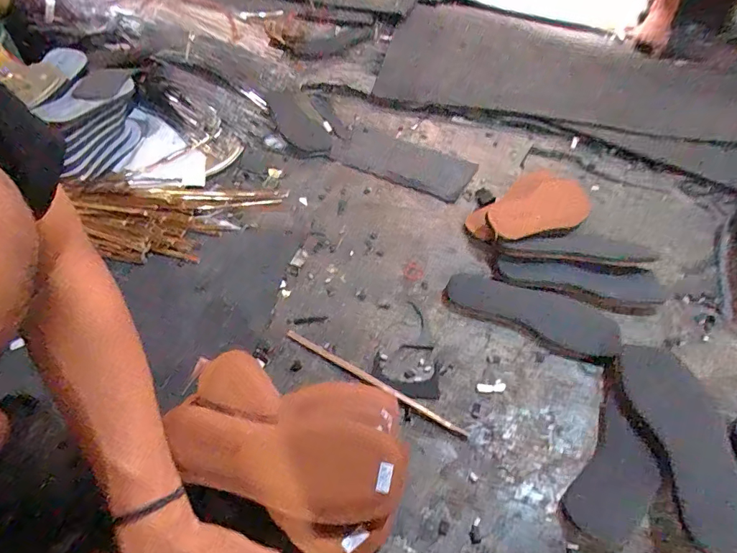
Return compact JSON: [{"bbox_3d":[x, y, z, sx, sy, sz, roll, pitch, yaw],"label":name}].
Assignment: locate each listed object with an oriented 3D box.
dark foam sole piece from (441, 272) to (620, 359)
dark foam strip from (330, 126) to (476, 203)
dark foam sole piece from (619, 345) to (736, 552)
[{"bbox_3d":[0.228,0.047,0.601,0.231,0.008,0.083,20,50,15],"label":"dark foam sole piece"},{"bbox_3d":[0.067,-0.231,0.850,0.268,0.012,0.148,23,51,18],"label":"dark foam strip"},{"bbox_3d":[0.362,0.182,0.490,0.099,0.011,0.234,6,48,3],"label":"dark foam sole piece"}]

